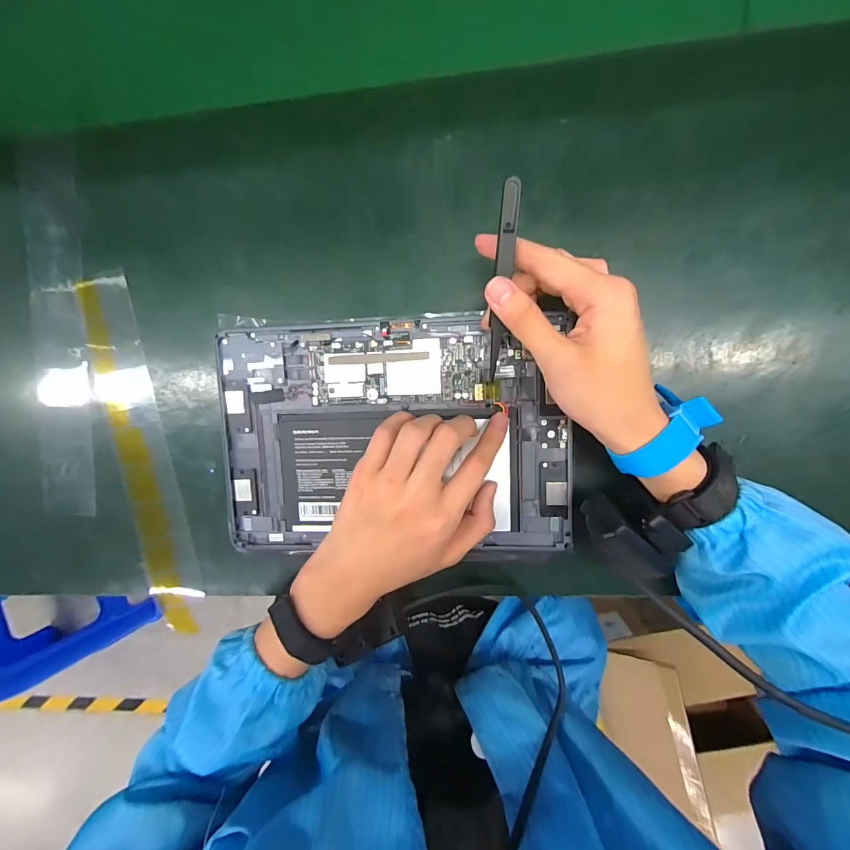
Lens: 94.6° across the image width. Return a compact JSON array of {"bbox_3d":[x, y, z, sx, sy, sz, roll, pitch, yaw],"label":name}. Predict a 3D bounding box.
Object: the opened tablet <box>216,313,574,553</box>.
[{"bbox_3d":[-0.025,0.010,0.288,0.253,0.007,0.166,-1,97,6],"label":"opened tablet"}]

